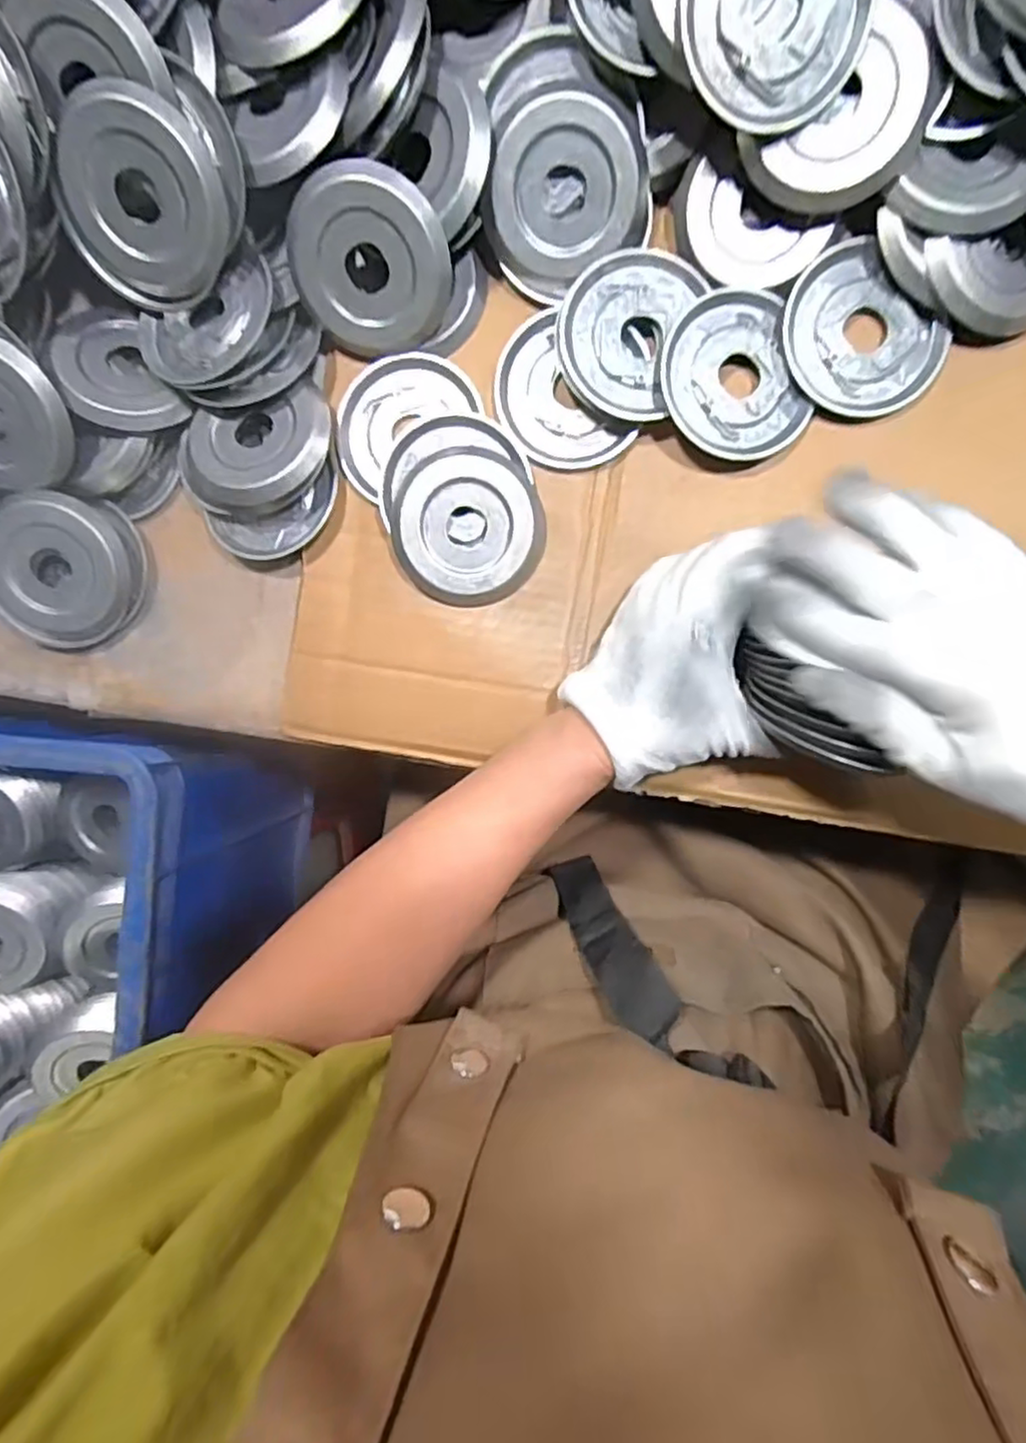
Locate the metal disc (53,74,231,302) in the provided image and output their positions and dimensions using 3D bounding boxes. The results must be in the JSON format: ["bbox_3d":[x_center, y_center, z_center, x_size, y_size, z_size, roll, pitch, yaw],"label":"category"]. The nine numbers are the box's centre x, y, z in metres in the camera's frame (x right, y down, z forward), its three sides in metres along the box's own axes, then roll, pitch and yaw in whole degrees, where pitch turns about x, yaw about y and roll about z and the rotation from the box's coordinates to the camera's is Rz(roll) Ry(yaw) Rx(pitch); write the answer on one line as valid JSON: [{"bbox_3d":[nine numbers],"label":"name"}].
[{"bbox_3d":[-0.190,-0.267,0.353,0.081,0.015,0.088,7,137,6],"label":"metal disc"}]

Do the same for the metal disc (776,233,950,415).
[{"bbox_3d":[0.180,-0.201,0.353,0.071,0.007,0.083,-45,88,7],"label":"metal disc"}]

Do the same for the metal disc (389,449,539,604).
[{"bbox_3d":[-0.028,-0.111,0.386,0.081,0.012,0.083,1,99,4],"label":"metal disc"}]

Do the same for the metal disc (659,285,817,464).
[{"bbox_3d":[0.114,-0.182,0.359,0.071,0.018,0.086,-21,91,7],"label":"metal disc"}]

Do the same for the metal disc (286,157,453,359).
[{"bbox_3d":[-0.075,-0.239,0.358,0.083,0.011,0.084,4,132,4],"label":"metal disc"}]

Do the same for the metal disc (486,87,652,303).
[{"bbox_3d":[0.026,-0.273,0.351,0.082,0.017,0.078,1,123,1],"label":"metal disc"}]

